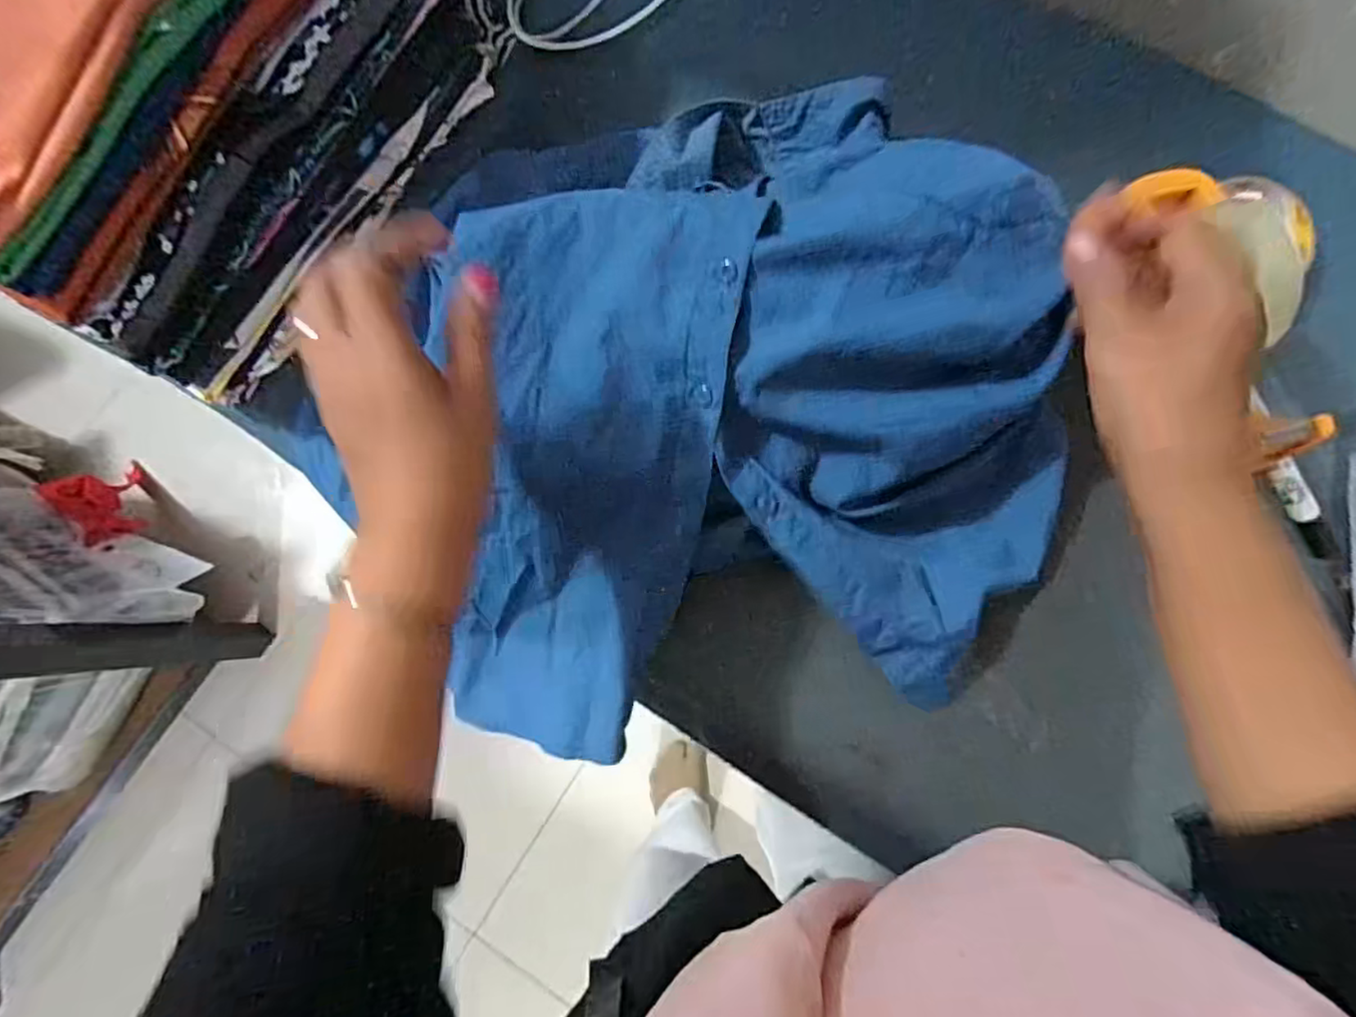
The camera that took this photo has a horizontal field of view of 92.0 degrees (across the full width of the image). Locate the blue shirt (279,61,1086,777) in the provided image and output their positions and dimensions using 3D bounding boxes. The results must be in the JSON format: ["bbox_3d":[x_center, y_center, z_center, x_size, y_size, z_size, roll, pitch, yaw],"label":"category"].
[{"bbox_3d":[0.020,-0.074,0.399,0.386,0.127,0.393,0,80,1],"label":"blue shirt"}]

